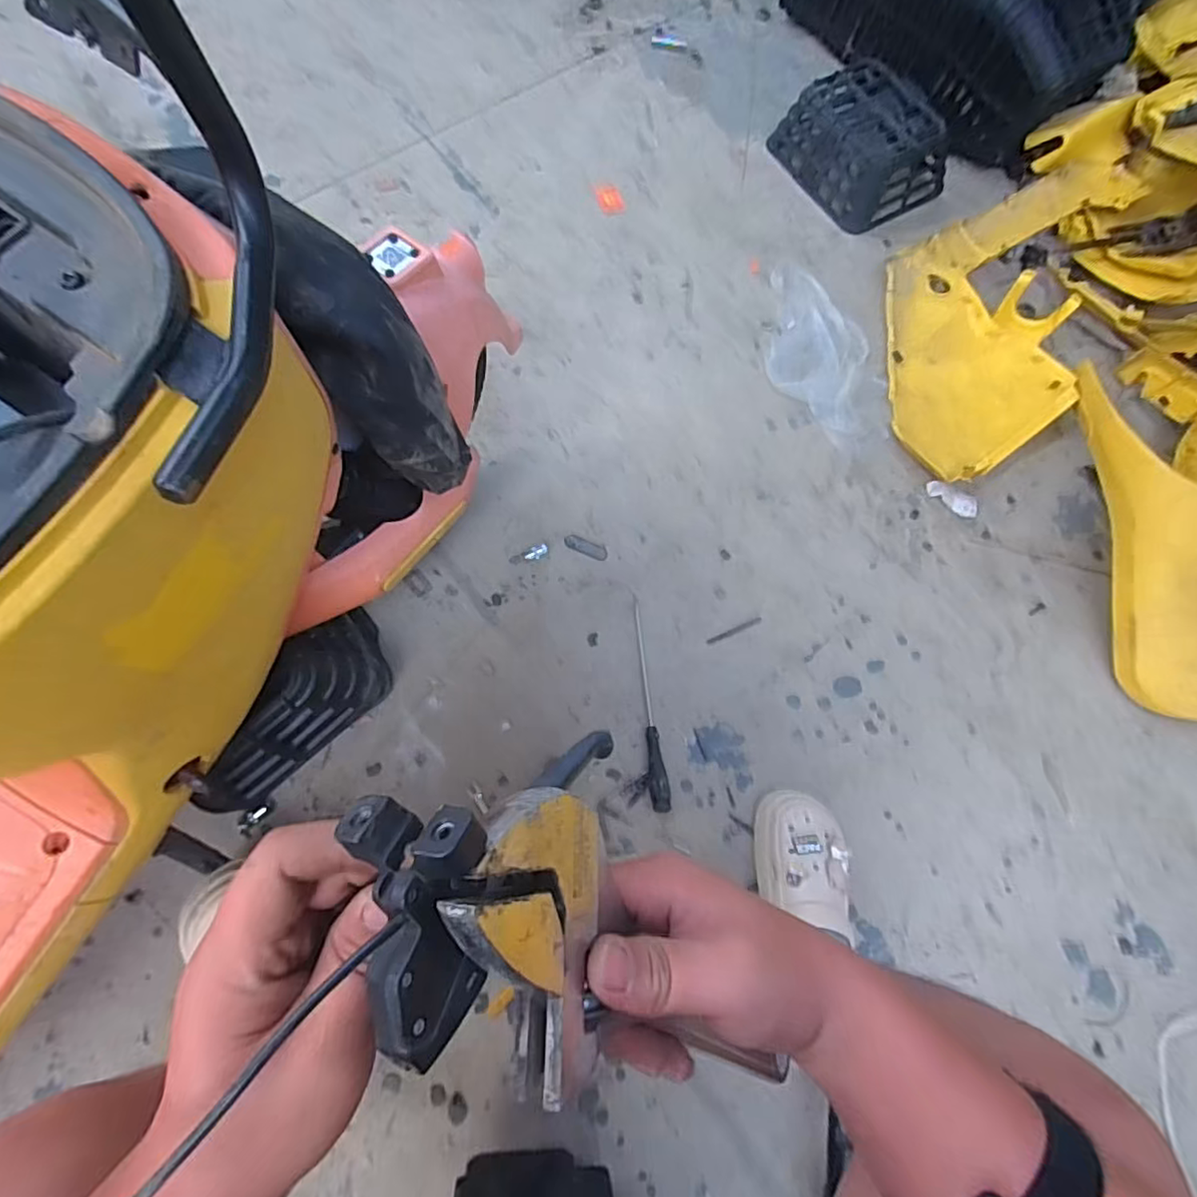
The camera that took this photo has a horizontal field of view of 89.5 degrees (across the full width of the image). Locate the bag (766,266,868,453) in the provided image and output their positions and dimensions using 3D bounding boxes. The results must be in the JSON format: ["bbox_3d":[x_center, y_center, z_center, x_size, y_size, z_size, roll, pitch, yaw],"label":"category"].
[{"bbox_3d":[0.399,-0.455,1.106,0.168,0.014,0.385,10,70,-1],"label":"bag"}]

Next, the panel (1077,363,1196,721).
[{"bbox_3d":[0.878,-0.115,0.905,0.245,0.186,0.567,-8,71,-8],"label":"panel"}]

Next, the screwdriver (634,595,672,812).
[{"bbox_3d":[0.072,0.142,0.865,0.026,0.023,0.308,-3,71,-6],"label":"screwdriver"}]

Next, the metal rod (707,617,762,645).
[{"bbox_3d":[0.209,0.050,0.927,0.093,0.004,0.009,-23,73,-9],"label":"metal rod"}]

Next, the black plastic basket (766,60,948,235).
[{"bbox_3d":[0.534,-0.932,1.228,0.232,0.110,0.314,-33,76,-15],"label":"black plastic basket"}]

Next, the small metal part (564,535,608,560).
[{"bbox_3d":[-0.020,-0.082,0.960,0.072,0.004,0.025,24,70,4],"label":"small metal part"}]

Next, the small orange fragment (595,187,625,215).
[{"bbox_3d":[0.024,-0.808,1.223,0.050,0.004,0.079,-16,72,-7],"label":"small orange fragment"}]

